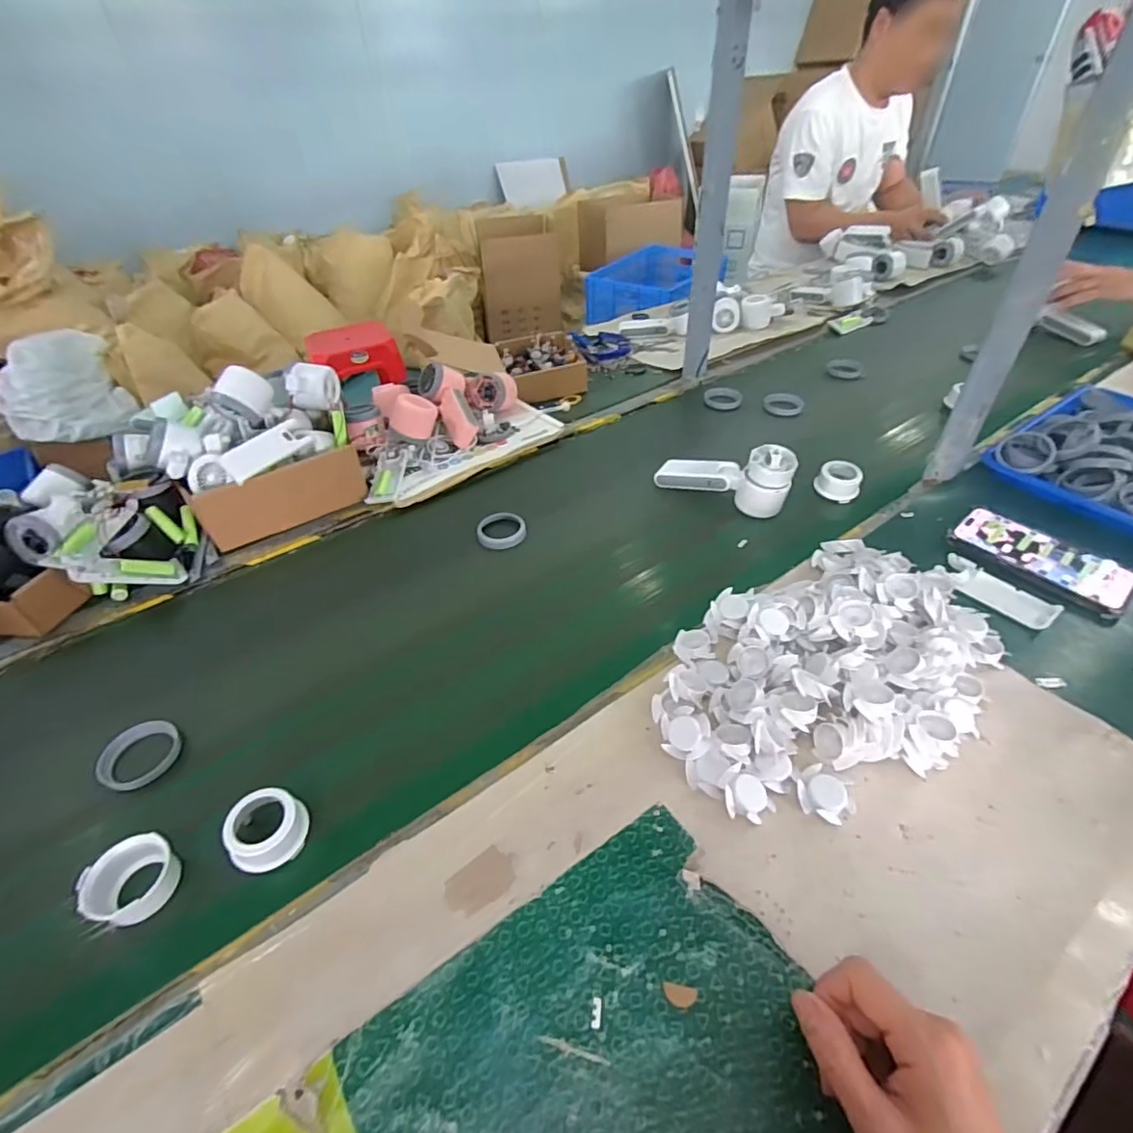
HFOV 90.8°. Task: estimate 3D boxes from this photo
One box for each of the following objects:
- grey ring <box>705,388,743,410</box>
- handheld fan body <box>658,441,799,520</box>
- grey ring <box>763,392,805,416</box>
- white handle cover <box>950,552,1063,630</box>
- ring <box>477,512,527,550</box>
[{"bbox_3d":[0.263,-0.281,0.938,0.060,0.013,0.062,-2,41,2],"label":"grey ring"},{"bbox_3d":[0.198,-0.109,0.712,0.170,0.072,0.053,9,41,33],"label":"handheld fan body"},{"bbox_3d":[0.358,-0.268,0.922,0.062,0.018,0.062,-2,41,2],"label":"grey ring"},{"bbox_3d":[0.435,0.025,0.565,0.046,0.010,0.102,-31,48,-27],"label":"white handle cover"},{"bbox_3d":[-0.081,-0.044,0.696,0.058,0.012,0.060,-2,41,2],"label":"ring"}]

